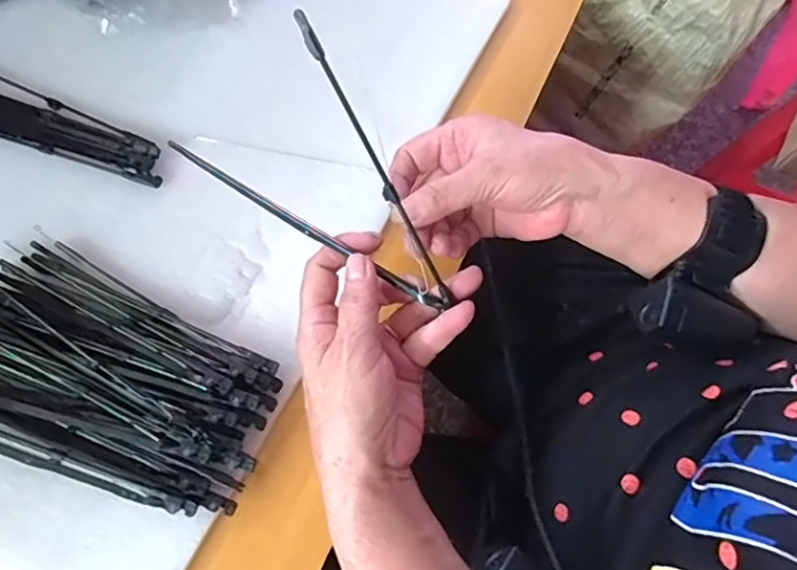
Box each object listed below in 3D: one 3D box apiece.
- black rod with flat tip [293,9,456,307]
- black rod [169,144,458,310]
[{"bbox_3d":[-0.009,-0.058,0.294,0.006,0.005,0.168,-37,117,-16],"label":"black rod with flat tip"},{"bbox_3d":[-0.054,-0.035,0.335,0.186,0.010,0.006,31,70,0],"label":"black rod"}]

